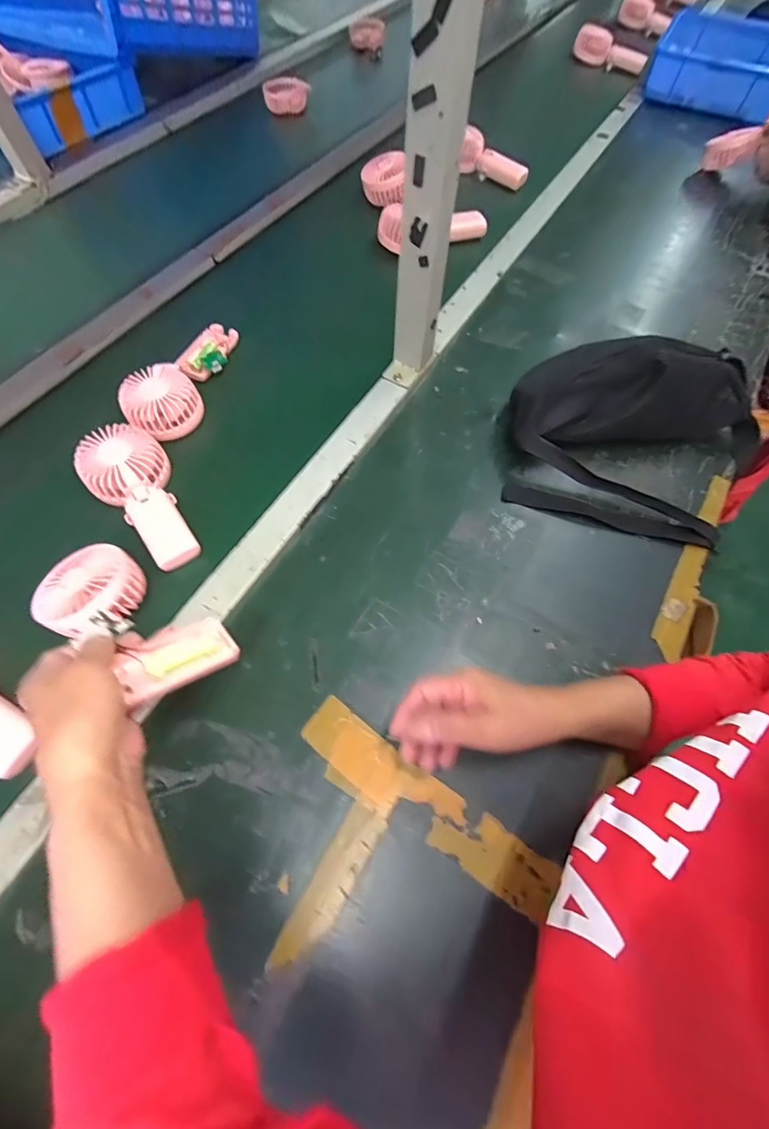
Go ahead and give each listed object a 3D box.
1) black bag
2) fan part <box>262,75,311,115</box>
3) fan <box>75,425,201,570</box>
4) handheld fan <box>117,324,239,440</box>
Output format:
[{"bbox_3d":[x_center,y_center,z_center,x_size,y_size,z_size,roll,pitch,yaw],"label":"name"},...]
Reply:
[{"bbox_3d":[0.299,-0.150,0.494,0.295,0.107,0.219,15,65,6],"label":"black bag"},{"bbox_3d":[-0.209,-1.002,0.919,0.098,0.042,0.073,-6,65,-4],"label":"fan part"},{"bbox_3d":[-0.259,-0.078,0.464,0.084,0.037,0.176,-37,71,-17],"label":"fan"},{"bbox_3d":[-0.254,-0.242,0.555,0.082,0.056,0.201,16,66,6],"label":"handheld fan"}]

